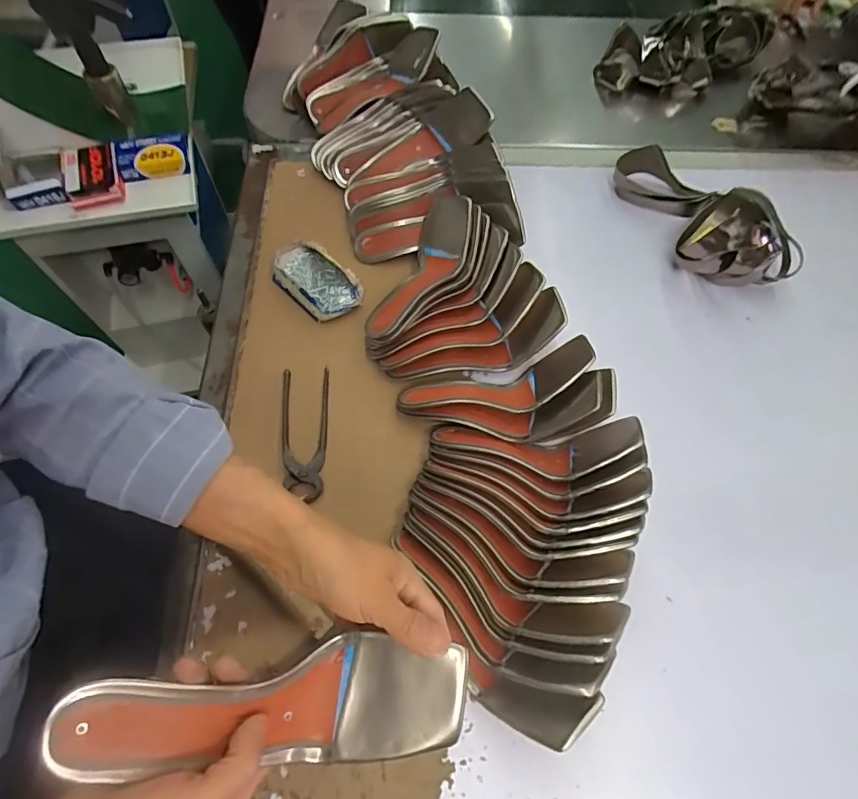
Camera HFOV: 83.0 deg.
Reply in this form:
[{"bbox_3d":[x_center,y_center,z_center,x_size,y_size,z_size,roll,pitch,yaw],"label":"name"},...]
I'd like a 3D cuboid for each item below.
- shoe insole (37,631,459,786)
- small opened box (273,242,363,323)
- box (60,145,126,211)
[{"bbox_3d":[-0.091,0.190,0.298,0.228,0.050,0.068,8,65,-22],"label":"shoe insole"},{"bbox_3d":[-0.153,-0.162,0.657,0.078,0.031,0.130,-41,73,-19],"label":"small opened box"},{"bbox_3d":[-0.590,-0.394,0.849,0.096,0.031,0.112,-18,67,-10],"label":"box"}]

